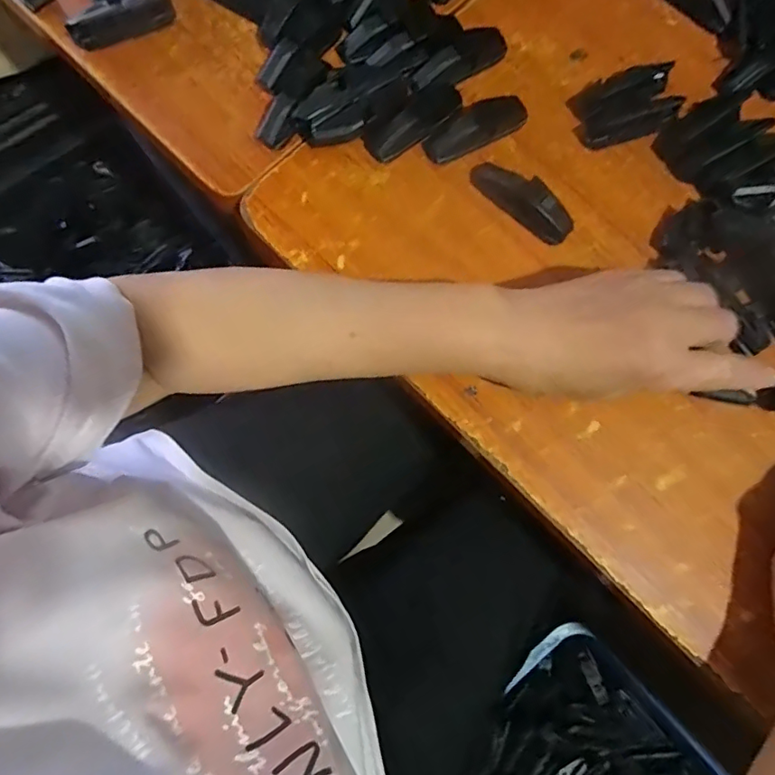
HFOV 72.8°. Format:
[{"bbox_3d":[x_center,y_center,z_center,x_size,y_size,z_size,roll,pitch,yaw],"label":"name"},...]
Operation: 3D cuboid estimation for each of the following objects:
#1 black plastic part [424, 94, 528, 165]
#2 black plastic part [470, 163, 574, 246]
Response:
[{"bbox_3d":[0.061,-0.180,0.366,0.072,0.019,0.025,-25,81,-6],"label":"black plastic part"},{"bbox_3d":[0.090,-0.126,0.353,0.077,0.025,0.019,40,81,6],"label":"black plastic part"}]

